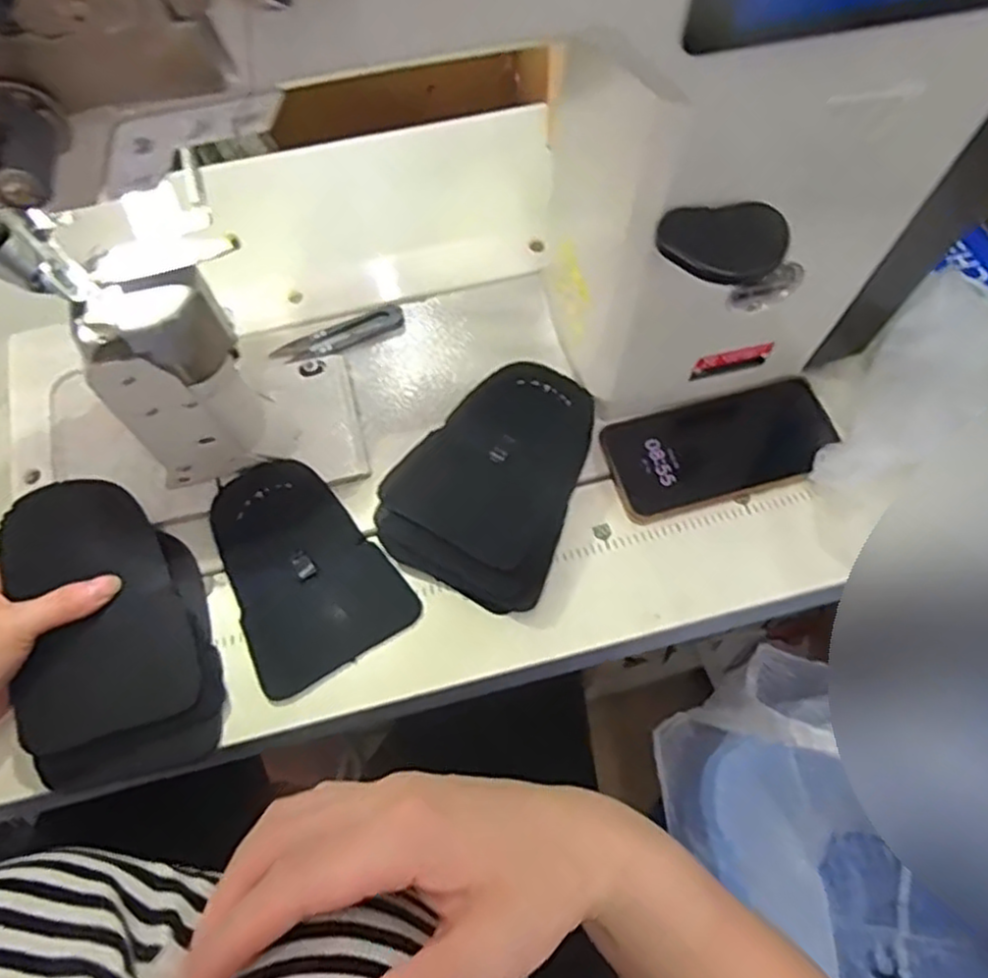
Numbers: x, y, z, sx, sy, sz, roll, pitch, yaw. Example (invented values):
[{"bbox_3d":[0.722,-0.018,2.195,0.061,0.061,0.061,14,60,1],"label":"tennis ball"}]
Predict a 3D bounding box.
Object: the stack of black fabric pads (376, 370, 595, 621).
[{"bbox_3d":[0.003,-0.008,0.499,0.118,0.037,0.160,24,64,15],"label":"stack of black fabric pads"}]

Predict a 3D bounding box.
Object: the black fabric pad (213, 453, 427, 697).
[{"bbox_3d":[-0.127,0.050,0.478,0.101,0.029,0.142,-32,64,-15],"label":"black fabric pad"}]

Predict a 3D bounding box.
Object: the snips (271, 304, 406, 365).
[{"bbox_3d":[-0.116,-0.115,0.553,0.098,0.011,0.028,-20,61,-9],"label":"snips"}]

